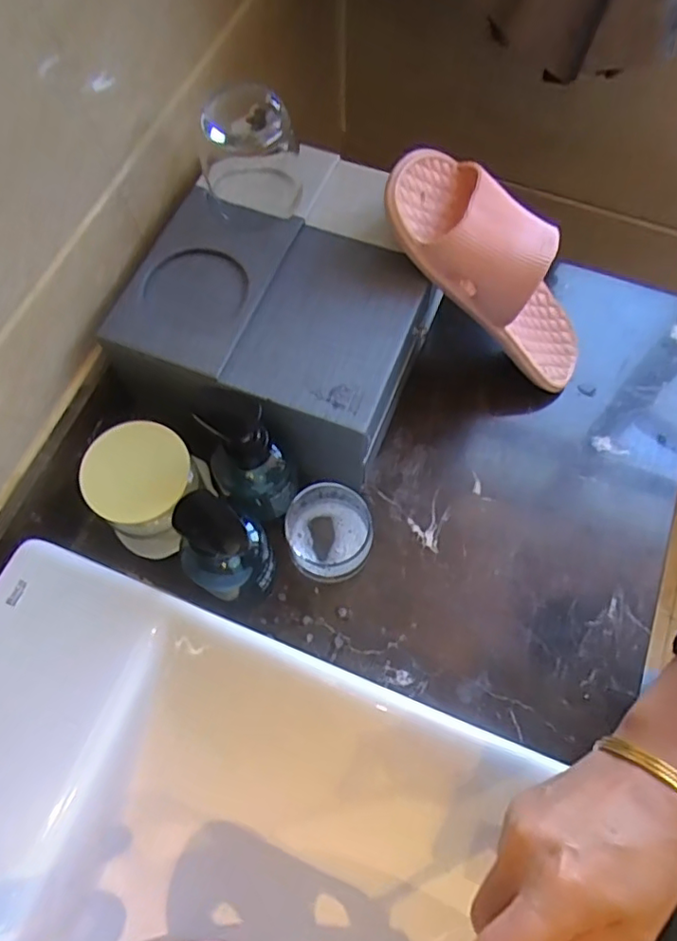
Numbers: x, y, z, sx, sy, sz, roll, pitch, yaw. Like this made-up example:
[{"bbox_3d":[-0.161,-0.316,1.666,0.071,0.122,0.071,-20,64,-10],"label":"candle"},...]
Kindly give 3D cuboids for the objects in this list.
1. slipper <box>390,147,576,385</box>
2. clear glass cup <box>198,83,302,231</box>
[{"bbox_3d":[0.154,-0.172,0.509,0.081,0.265,0.093,-4,59,46],"label":"slipper"},{"bbox_3d":[-0.074,-0.260,0.484,0.082,0.085,0.066,-8,68,-3],"label":"clear glass cup"}]

